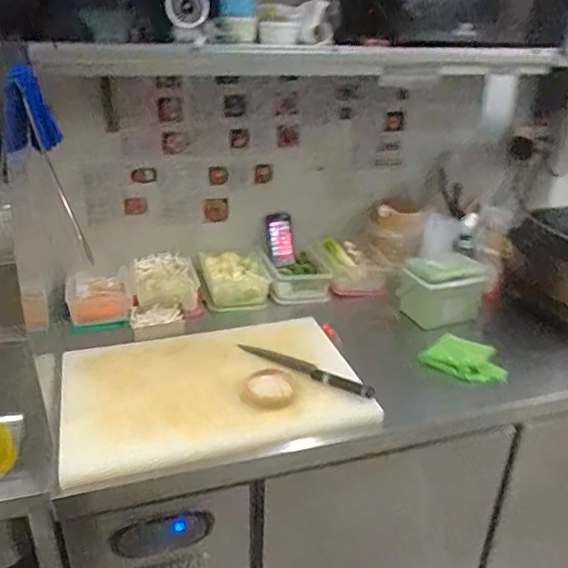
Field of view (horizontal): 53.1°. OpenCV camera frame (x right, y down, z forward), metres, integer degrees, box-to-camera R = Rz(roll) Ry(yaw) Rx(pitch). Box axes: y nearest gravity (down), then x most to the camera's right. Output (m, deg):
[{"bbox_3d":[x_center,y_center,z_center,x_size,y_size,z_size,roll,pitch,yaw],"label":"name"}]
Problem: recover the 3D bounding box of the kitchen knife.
[{"bbox_3d":[0.046,0.176,1.191,0.303,0.012,0.035,14,28,25],"label":"kitchen knife"}]

